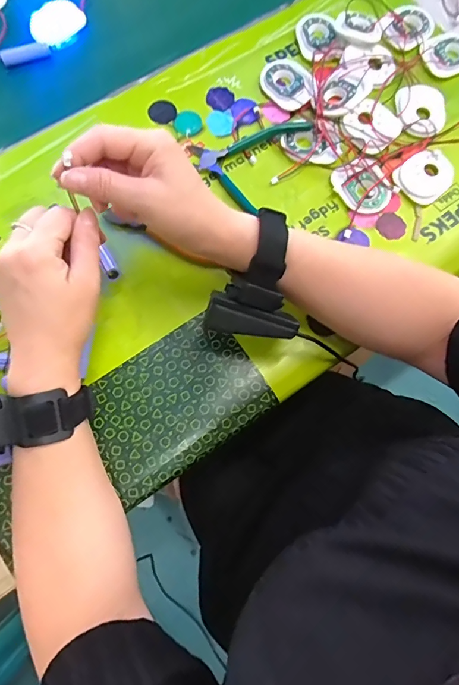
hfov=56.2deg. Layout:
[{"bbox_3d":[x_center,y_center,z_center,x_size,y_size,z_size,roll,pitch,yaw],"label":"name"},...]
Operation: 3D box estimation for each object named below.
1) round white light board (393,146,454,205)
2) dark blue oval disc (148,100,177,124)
[{"bbox_3d":[0.191,-0.162,0.417,0.056,0.010,0.046,-39,80,-11],"label":"round white light board"},{"bbox_3d":[-0.068,-0.232,0.433,0.027,0.006,0.026,-5,76,-3],"label":"dark blue oval disc"}]

